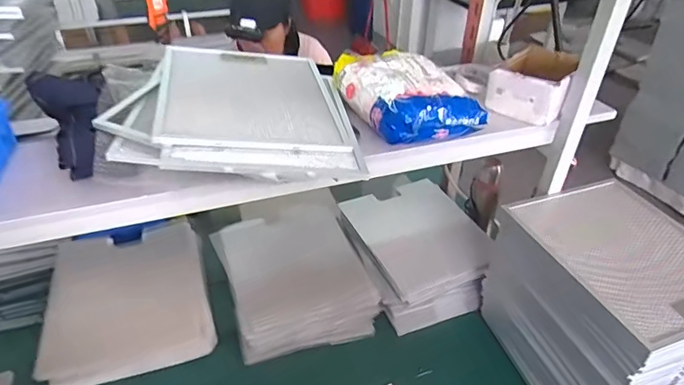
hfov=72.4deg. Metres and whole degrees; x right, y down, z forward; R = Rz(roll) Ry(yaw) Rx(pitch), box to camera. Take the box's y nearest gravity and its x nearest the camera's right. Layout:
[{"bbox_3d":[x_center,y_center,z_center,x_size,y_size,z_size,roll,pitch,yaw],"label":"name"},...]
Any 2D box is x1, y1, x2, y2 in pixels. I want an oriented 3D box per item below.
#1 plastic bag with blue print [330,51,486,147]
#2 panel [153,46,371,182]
[{"bbox_3d":[0.104,-0.182,0.820,0.180,0.073,0.273,-16,40,-21],"label":"plastic bag with blue print"},{"bbox_3d":[-0.138,-0.150,0.765,0.292,0.020,0.382,3,39,-16],"label":"panel"}]

